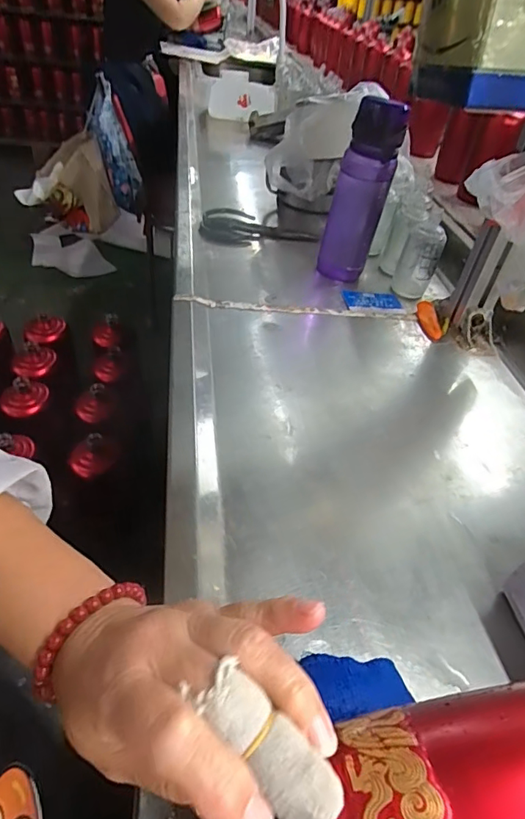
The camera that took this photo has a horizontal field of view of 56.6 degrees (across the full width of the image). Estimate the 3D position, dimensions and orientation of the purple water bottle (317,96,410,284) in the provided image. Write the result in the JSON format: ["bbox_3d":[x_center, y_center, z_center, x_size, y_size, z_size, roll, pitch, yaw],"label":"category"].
[{"bbox_3d":[0.132,-0.288,0.662,0.076,0.214,0.058,13,42,6],"label":"purple water bottle"}]

